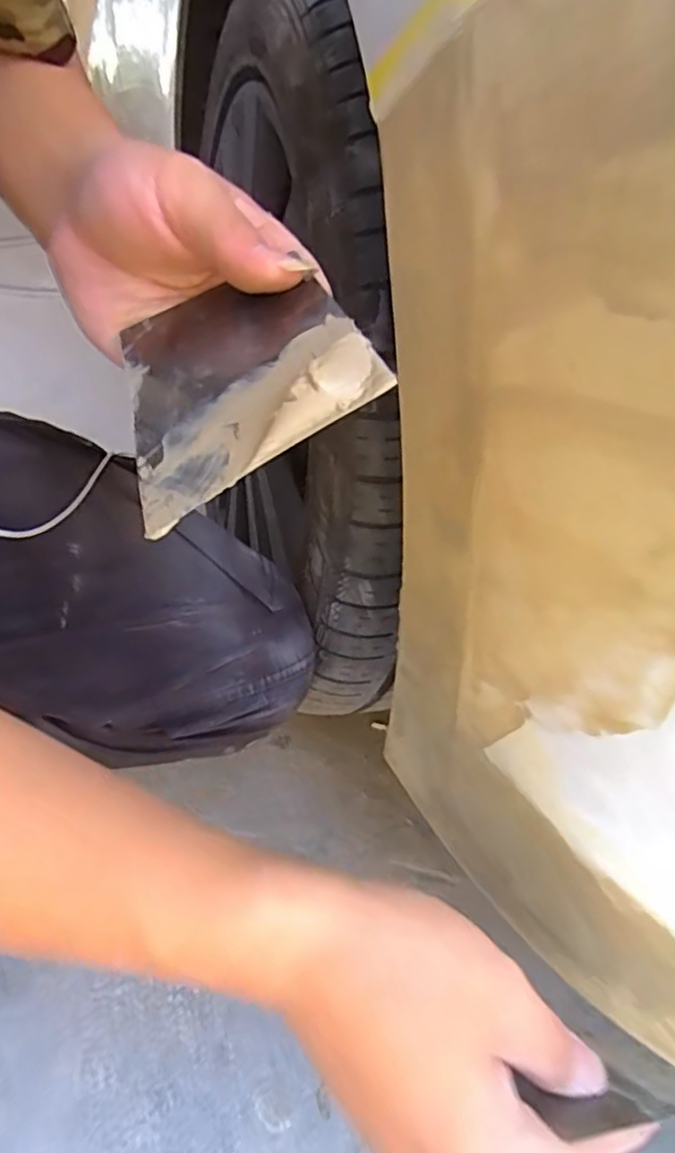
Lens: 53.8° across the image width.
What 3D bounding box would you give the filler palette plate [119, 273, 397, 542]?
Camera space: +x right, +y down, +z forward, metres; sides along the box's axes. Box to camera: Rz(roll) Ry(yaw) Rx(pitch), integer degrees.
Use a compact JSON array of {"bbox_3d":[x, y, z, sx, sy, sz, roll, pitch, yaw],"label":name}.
[{"bbox_3d":[-0.035,-0.069,0.208,0.074,0.009,0.114,-30,45,7],"label":"filler palette plate"}]

